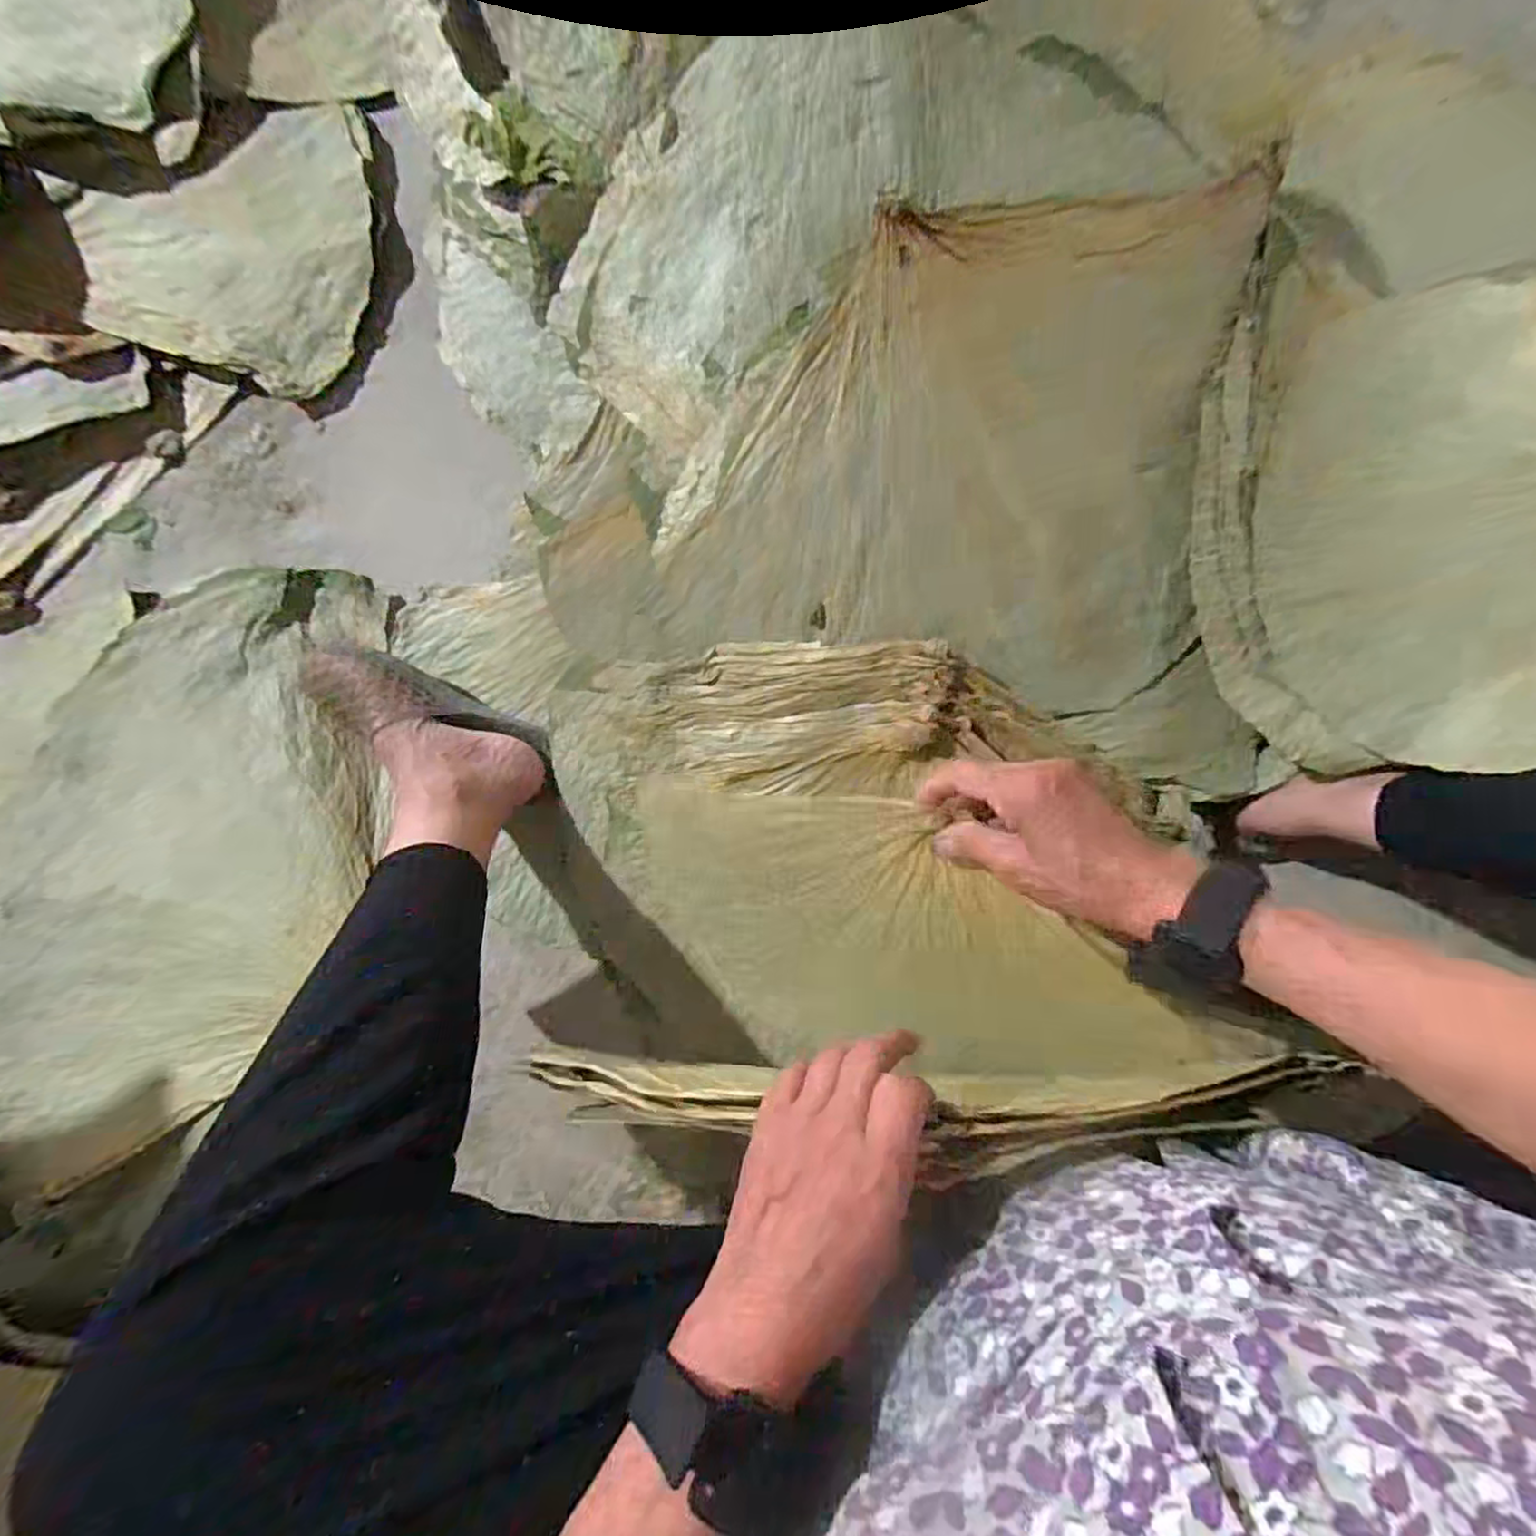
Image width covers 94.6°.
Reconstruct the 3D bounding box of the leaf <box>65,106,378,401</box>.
[{"bbox_3d":[-0.510,-0.530,0.686,0.270,0.056,0.298,19,83,3],"label":"leaf"}]

